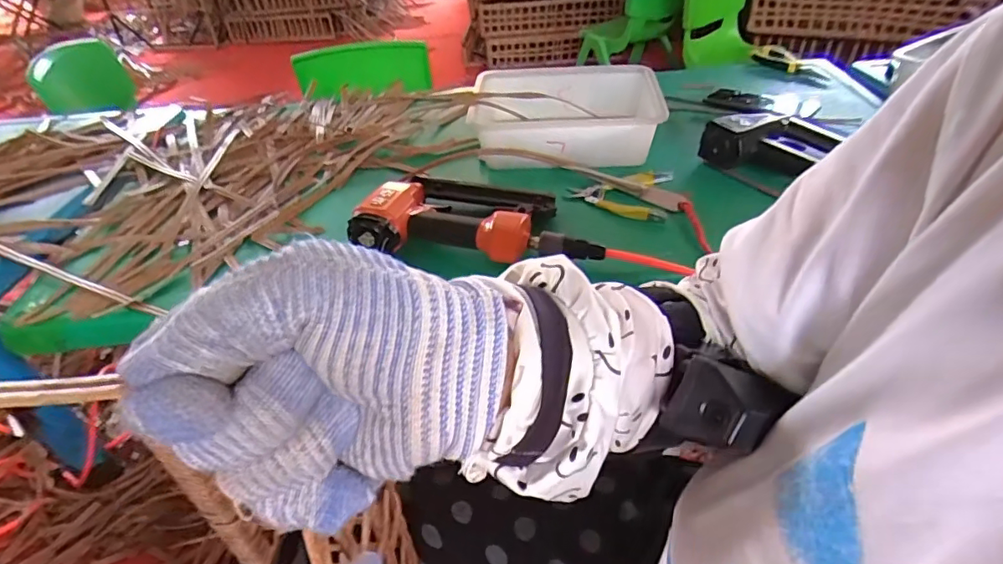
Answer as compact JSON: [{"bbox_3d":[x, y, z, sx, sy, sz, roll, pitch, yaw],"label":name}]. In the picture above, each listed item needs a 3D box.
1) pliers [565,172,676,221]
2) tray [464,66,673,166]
[{"bbox_3d":[0.152,-0.119,0.718,0.131,0.024,0.100,10,42,16],"label":"pliers"},{"bbox_3d":[0.093,-0.255,0.830,0.266,0.084,0.202,2,40,8],"label":"tray"}]

